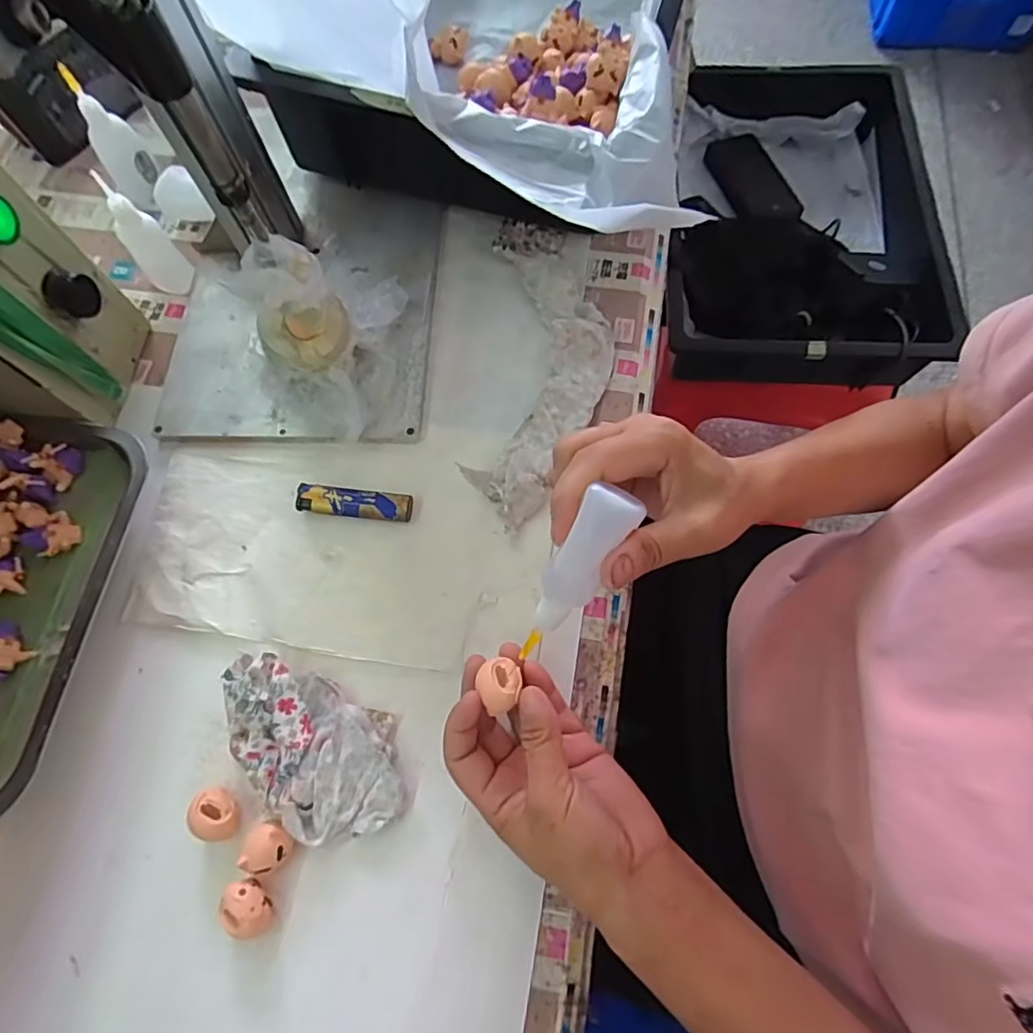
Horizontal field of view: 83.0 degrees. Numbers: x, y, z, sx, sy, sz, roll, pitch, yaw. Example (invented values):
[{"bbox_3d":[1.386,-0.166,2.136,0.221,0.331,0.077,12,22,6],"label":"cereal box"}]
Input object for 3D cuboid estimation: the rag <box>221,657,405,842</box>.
[{"bbox_3d":[-0.128,0.136,0.360,0.136,0.016,0.075,39,75,14],"label":"rag"}]

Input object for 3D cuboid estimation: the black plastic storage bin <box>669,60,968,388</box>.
[{"bbox_3d":[0.345,-0.351,0.712,0.292,0.085,0.441,8,70,6],"label":"black plastic storage bin"}]

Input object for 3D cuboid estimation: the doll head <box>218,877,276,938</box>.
[{"bbox_3d":[-0.150,0.220,0.330,0.021,0.027,0.030,-41,74,-13],"label":"doll head"}]

